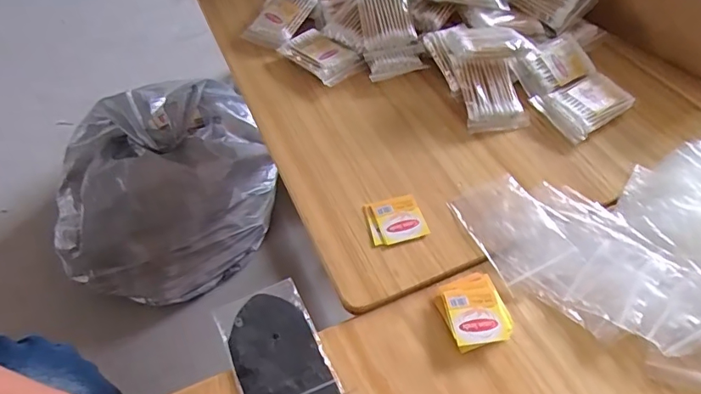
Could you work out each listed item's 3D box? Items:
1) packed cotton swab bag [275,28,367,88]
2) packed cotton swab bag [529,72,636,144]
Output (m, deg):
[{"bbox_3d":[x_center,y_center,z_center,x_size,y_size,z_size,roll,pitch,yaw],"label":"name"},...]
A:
[{"bbox_3d":[-0.034,-0.161,0.541,0.096,0.011,0.054,37,62,25],"label":"packed cotton swab bag"},{"bbox_3d":[0.239,-0.094,0.483,0.087,0.017,0.062,-25,57,-16],"label":"packed cotton swab bag"}]

